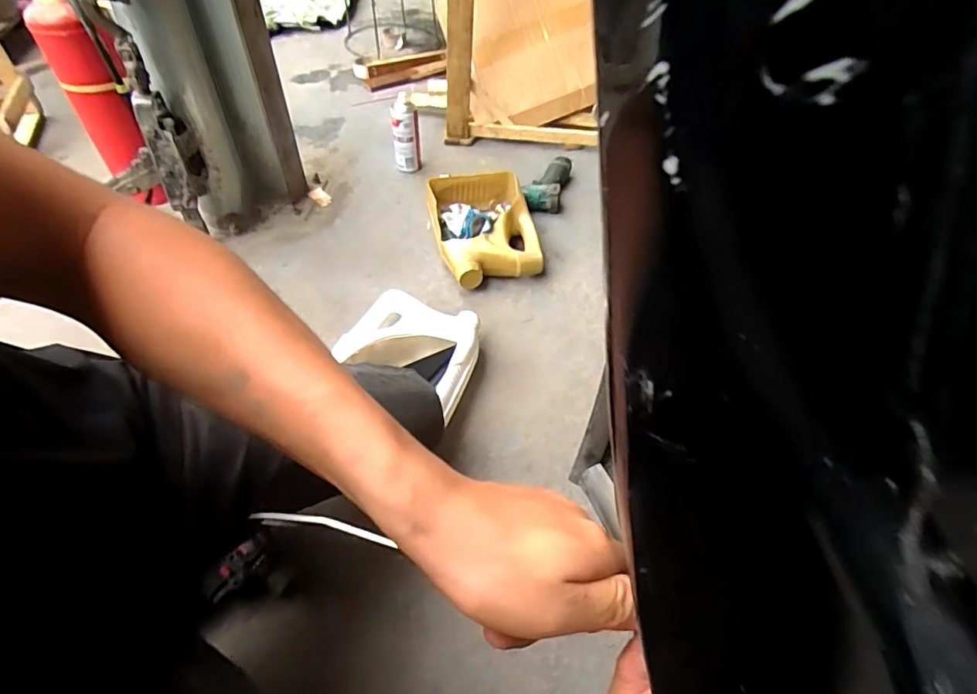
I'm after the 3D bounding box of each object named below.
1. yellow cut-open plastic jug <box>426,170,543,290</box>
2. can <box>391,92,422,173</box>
[{"bbox_3d":[-0.011,-0.265,1.135,0.217,0.090,0.304,-9,50,-11],"label":"yellow cut-open plastic jug"},{"bbox_3d":[-0.205,-0.528,1.276,0.067,0.171,0.052,-11,51,-10],"label":"can"}]

